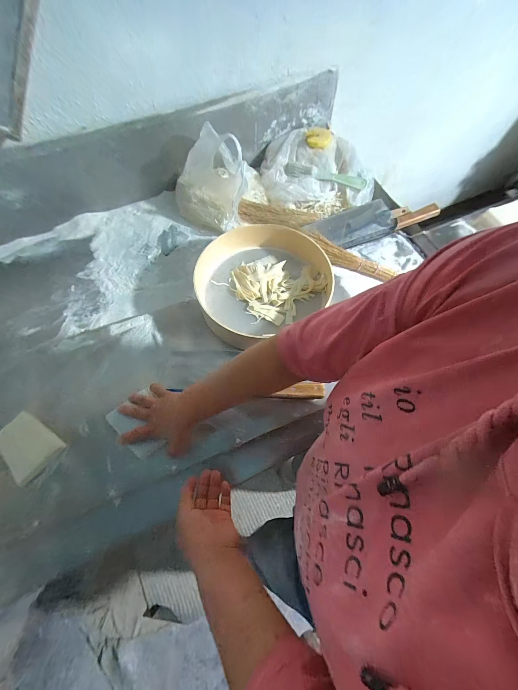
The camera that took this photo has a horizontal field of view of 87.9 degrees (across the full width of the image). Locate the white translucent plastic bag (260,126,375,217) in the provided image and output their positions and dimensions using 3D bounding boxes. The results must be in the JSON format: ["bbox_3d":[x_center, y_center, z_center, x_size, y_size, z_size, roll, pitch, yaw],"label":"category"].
[{"bbox_3d":[0.154,-0.505,0.768,0.283,0.089,0.263,-10,69,-5],"label":"white translucent plastic bag"}]

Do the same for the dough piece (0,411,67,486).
[{"bbox_3d":[-0.434,0.187,0.500,0.109,0.013,0.088,37,72,12],"label":"dough piece"}]

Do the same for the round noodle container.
[{"bbox_3d":[0.011,-0.144,0.627,0.307,0.092,0.286,1,68,-1],"label":"round noodle container"}]

